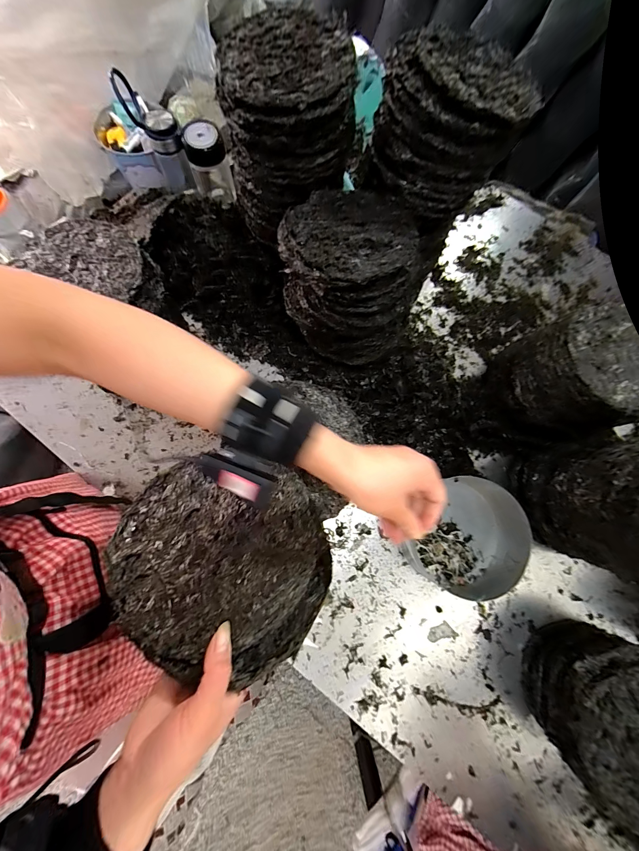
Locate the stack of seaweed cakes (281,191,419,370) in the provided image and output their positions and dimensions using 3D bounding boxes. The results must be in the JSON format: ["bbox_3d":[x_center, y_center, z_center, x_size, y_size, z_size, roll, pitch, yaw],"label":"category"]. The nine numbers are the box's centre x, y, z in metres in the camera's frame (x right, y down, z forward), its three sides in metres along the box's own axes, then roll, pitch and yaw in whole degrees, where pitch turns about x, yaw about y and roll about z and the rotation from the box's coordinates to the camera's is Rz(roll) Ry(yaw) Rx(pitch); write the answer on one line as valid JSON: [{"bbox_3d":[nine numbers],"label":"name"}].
[{"bbox_3d":[0.051,-0.263,0.541,0.221,0.201,0.236,-25,79,-7],"label":"stack of seaweed cakes"}]

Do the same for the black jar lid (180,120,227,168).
[{"bbox_3d":[-0.221,-0.539,0.556,0.073,0.042,0.072,0,77,-1],"label":"black jar lid"}]

